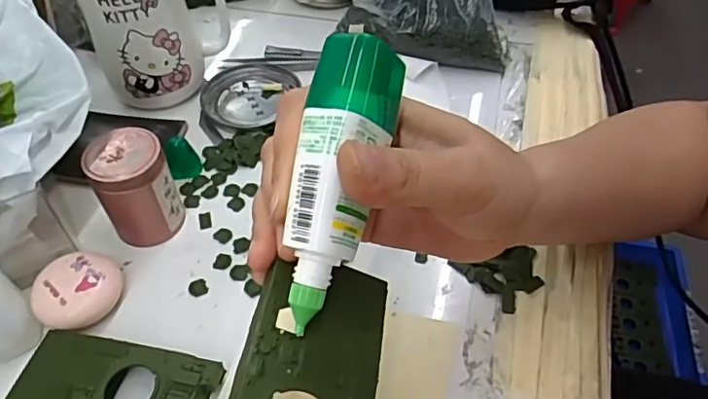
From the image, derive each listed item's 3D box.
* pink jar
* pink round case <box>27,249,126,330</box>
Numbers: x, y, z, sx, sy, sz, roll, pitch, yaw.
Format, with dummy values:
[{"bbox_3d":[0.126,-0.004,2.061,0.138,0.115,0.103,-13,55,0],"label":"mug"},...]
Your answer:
[{"bbox_3d":[-0.135,-0.006,0.353,0.043,0.066,0.041,-1,49,1],"label":"pink jar"},{"bbox_3d":[-0.159,0.053,0.330,0.044,0.022,0.046,-1,49,1],"label":"pink round case"}]

